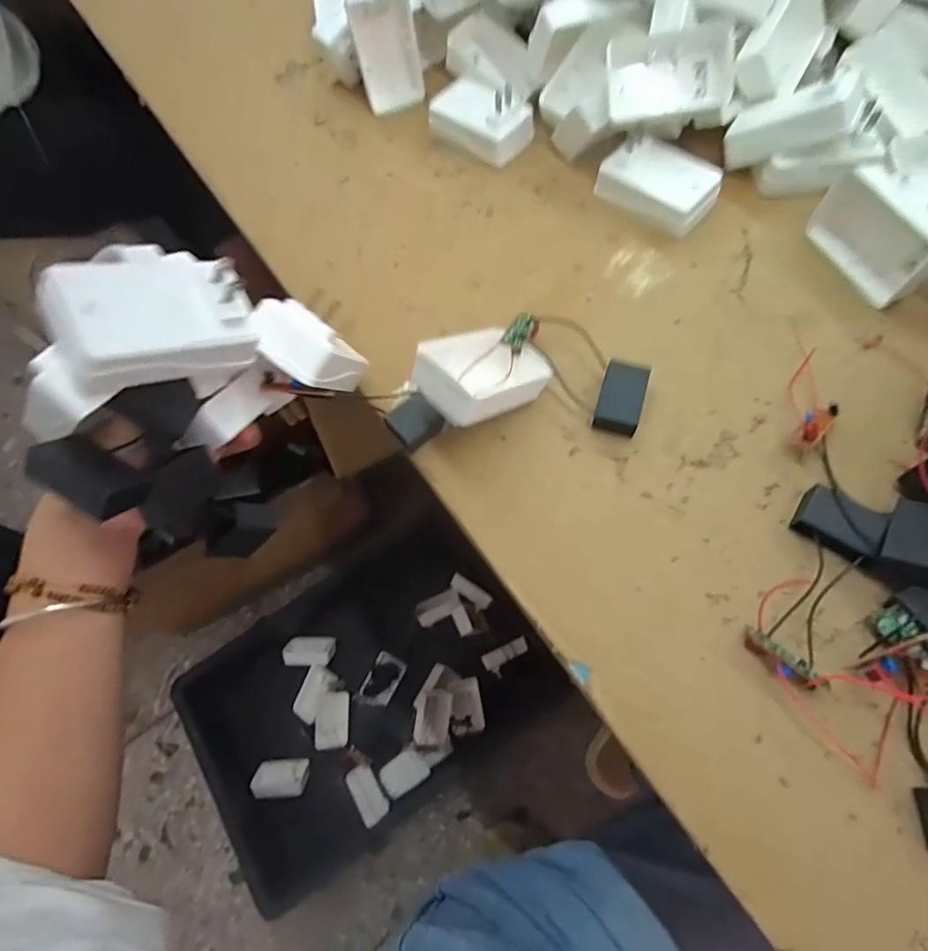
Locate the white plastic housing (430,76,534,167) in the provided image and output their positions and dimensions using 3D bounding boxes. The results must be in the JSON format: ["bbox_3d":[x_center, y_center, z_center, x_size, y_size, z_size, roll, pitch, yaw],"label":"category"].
[{"bbox_3d":[0.015,-0.321,0.487,0.090,0.042,0.057,34,74,18],"label":"white plastic housing"}]

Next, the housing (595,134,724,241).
[{"bbox_3d":[0.157,-0.236,0.443,0.085,0.032,0.050,41,76,20],"label":"housing"}]

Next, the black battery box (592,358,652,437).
[{"bbox_3d":[0.107,-0.052,0.378,0.029,0.017,0.048,15,69,12],"label":"black battery box"}]

